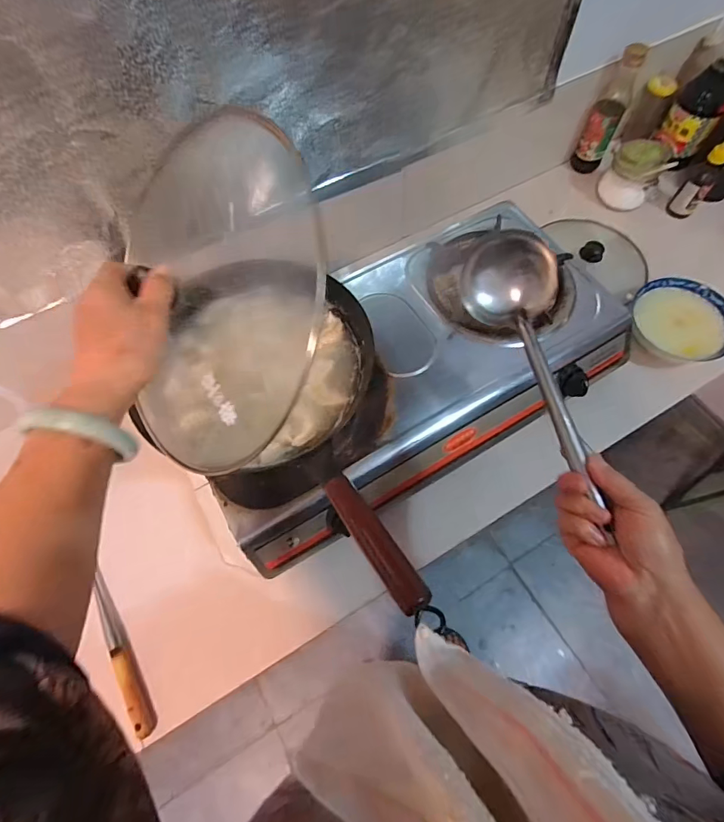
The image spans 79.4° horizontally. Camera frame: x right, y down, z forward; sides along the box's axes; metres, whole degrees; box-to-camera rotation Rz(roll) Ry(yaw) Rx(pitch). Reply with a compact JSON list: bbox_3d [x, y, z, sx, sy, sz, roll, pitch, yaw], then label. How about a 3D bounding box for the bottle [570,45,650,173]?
[{"bbox_3d":[0.498,-0.606,0.886,0.069,0.225,0.063,25,69,12],"label":"bottle"}]

